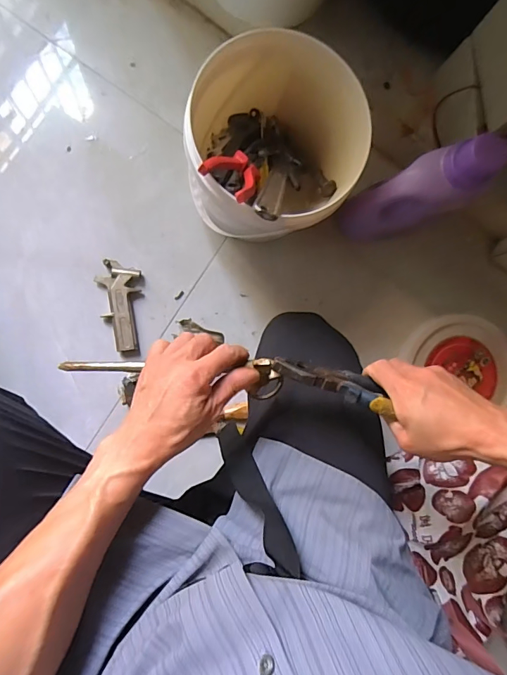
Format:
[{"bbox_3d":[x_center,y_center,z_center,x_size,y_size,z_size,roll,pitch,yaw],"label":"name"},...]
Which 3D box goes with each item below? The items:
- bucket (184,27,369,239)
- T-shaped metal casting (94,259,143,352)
[{"bbox_3d":[0.020,-0.259,0.586,0.215,0.216,0.231,0,90,-9],"label":"bucket"},{"bbox_3d":[-0.212,-0.051,0.661,0.065,0.015,0.141,-4,90,-9],"label":"T-shaped metal casting"}]

